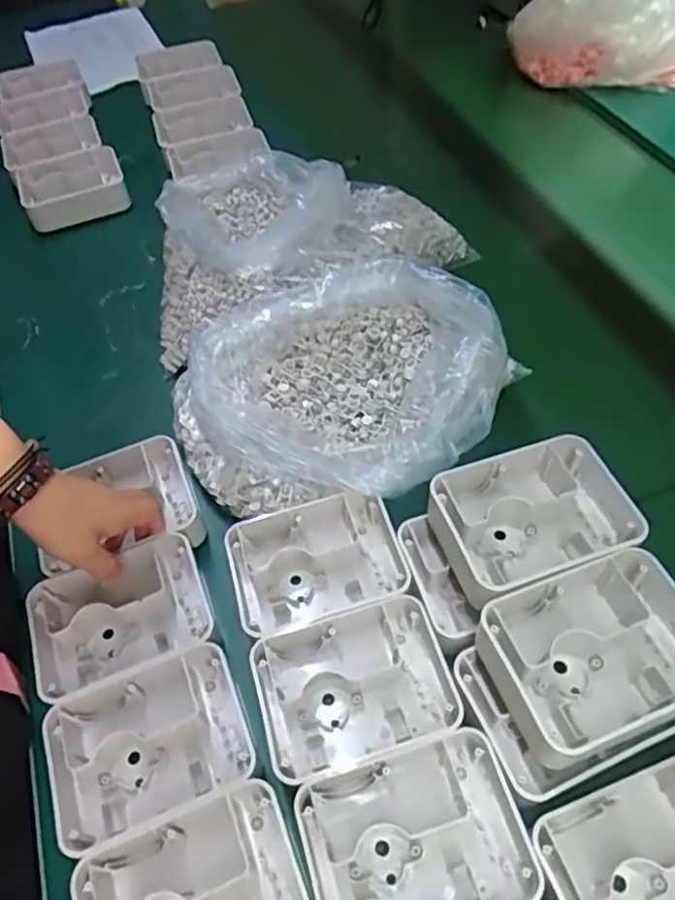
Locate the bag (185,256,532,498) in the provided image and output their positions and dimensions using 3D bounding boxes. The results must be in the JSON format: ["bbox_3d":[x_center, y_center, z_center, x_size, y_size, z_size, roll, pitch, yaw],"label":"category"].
[{"bbox_3d":[-0.004,-0.064,0.600,0.277,0.094,0.252,27,60,22],"label":"bag"}]

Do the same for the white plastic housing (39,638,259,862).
[{"bbox_3d":[-0.128,0.200,0.453,0.129,0.034,0.100,-20,55,-10],"label":"white plastic housing"}]

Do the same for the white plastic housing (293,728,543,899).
[{"bbox_3d":[0.045,0.239,0.407,0.126,0.034,0.100,-16,54,-7],"label":"white plastic housing"}]

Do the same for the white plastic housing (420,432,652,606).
[{"bbox_3d":[0.140,0.049,0.486,0.133,0.047,0.104,-18,54,-8],"label":"white plastic housing"}]

